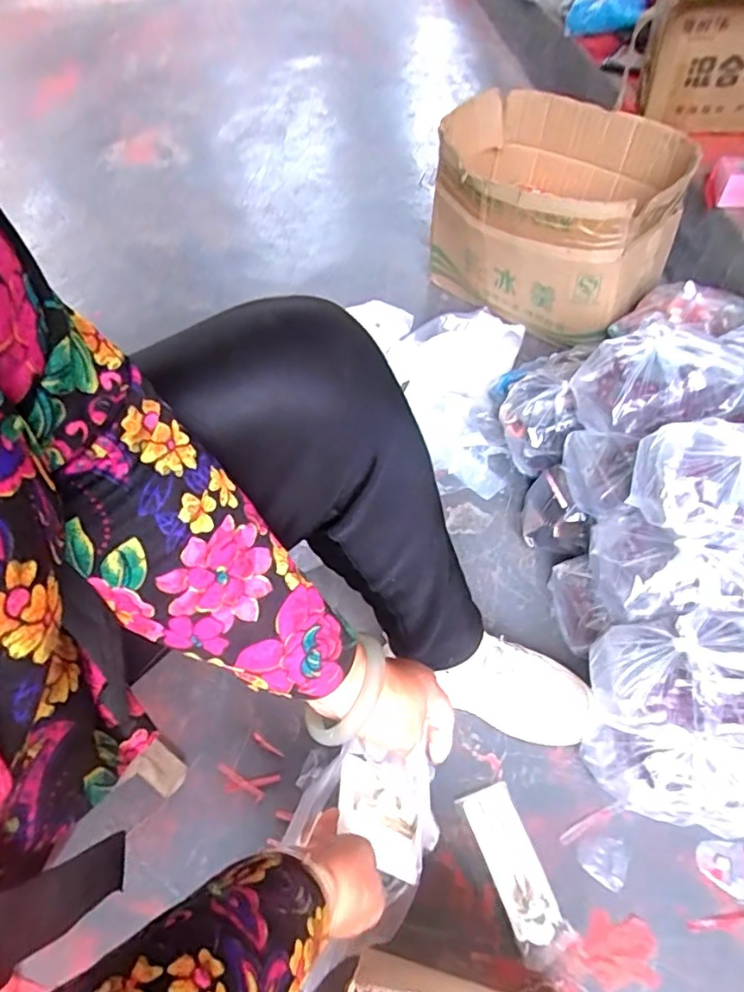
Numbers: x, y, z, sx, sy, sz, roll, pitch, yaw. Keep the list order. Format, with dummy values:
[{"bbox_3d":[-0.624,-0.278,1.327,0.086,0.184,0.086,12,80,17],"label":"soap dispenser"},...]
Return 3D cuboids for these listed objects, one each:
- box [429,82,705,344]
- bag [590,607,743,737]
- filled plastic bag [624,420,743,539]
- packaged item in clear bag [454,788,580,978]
[{"bbox_3d":[0.285,-0.460,0.973,0.398,0.261,0.321,28,61,20],"label":"box"},{"bbox_3d":[0.301,0.162,0.538,0.160,0.104,0.111,6,60,3],"label":"bag"},{"bbox_3d":[0.343,-0.012,0.554,0.170,0.067,0.105,5,60,3],"label":"filled plastic bag"},{"bbox_3d":[0.141,0.365,0.565,0.051,0.010,0.153,-20,57,-11],"label":"packaged item in clear bag"}]

